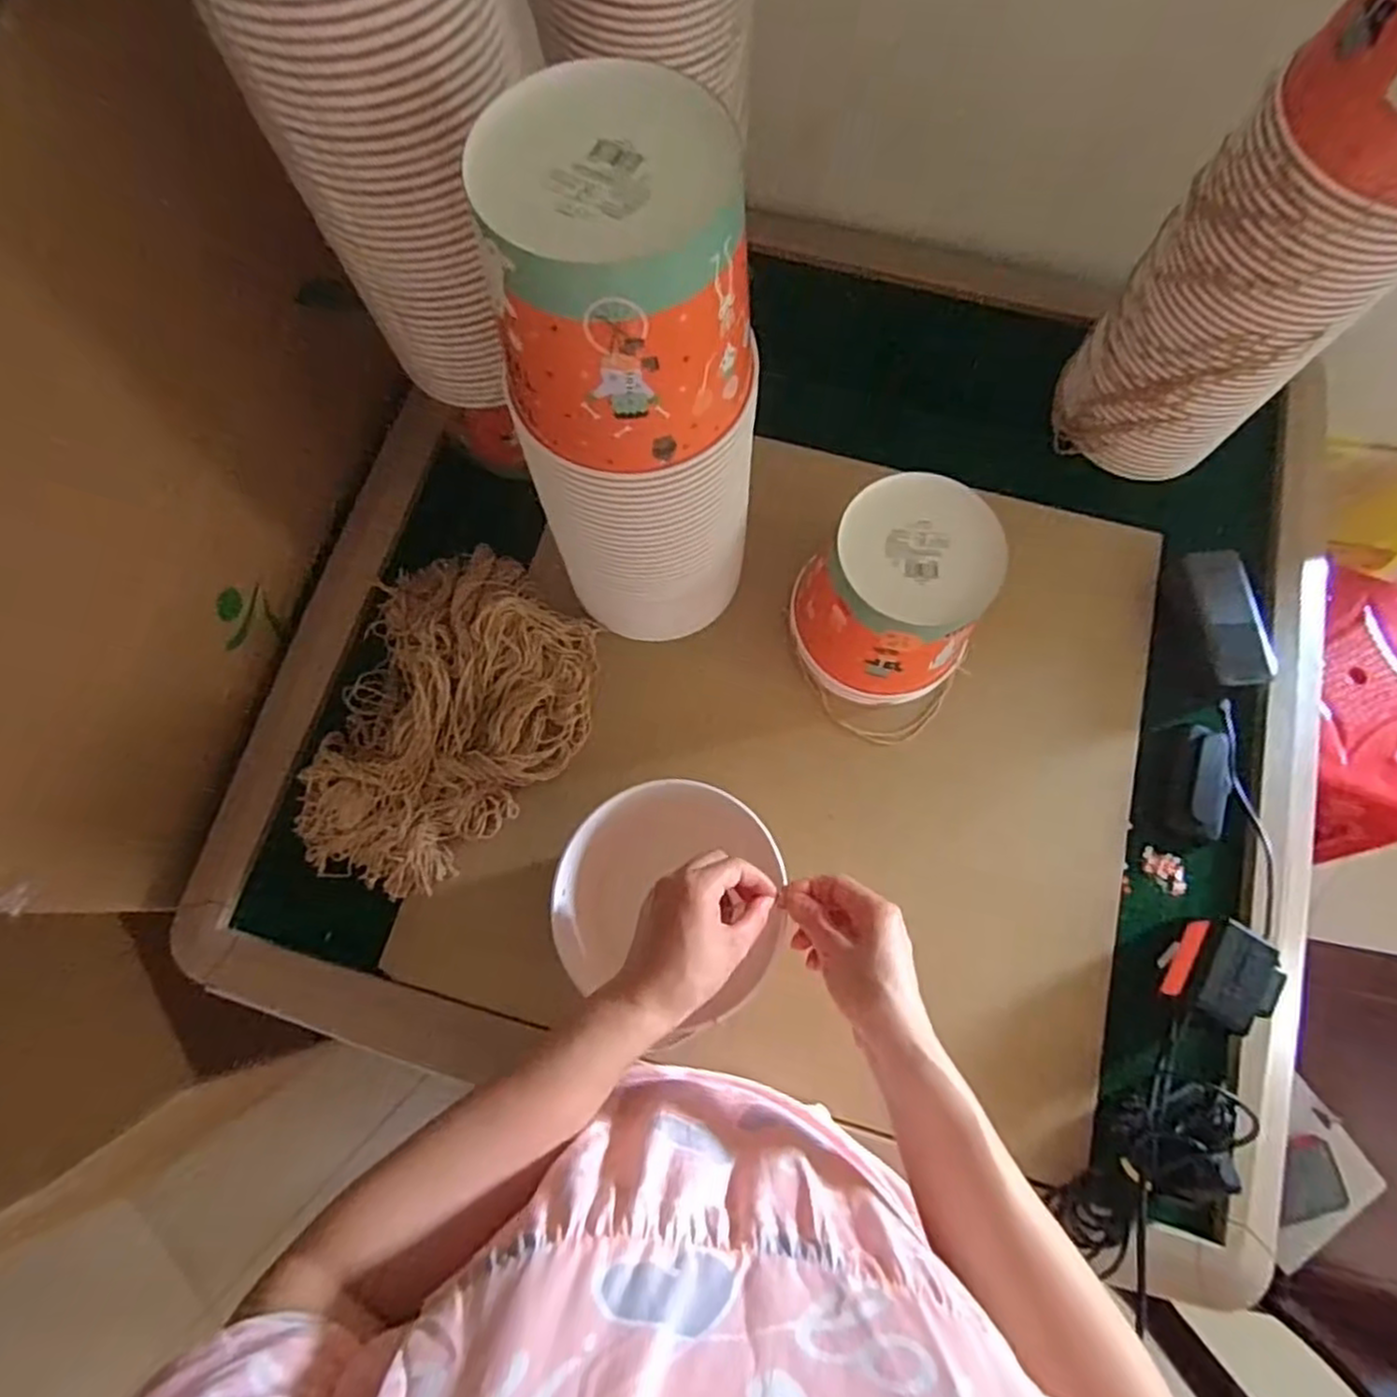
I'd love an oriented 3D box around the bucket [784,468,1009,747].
[{"bbox_3d":[0.167,-0.072,0.613,0.143,0.156,0.170,-32,77,-9],"label":"bucket"}]

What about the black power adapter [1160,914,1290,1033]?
[{"bbox_3d":[0.415,0.223,0.581,0.060,0.063,0.073,29,76,8],"label":"black power adapter"}]

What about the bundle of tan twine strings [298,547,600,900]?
[{"bbox_3d":[-0.214,0.015,0.642,0.215,0.049,0.308,13,74,3],"label":"bundle of tan twine strings"}]

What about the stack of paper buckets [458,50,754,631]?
[{"bbox_3d":[-0.041,-0.177,0.502,0.137,0.365,0.136,-40,78,-11],"label":"stack of paper buckets"}]

